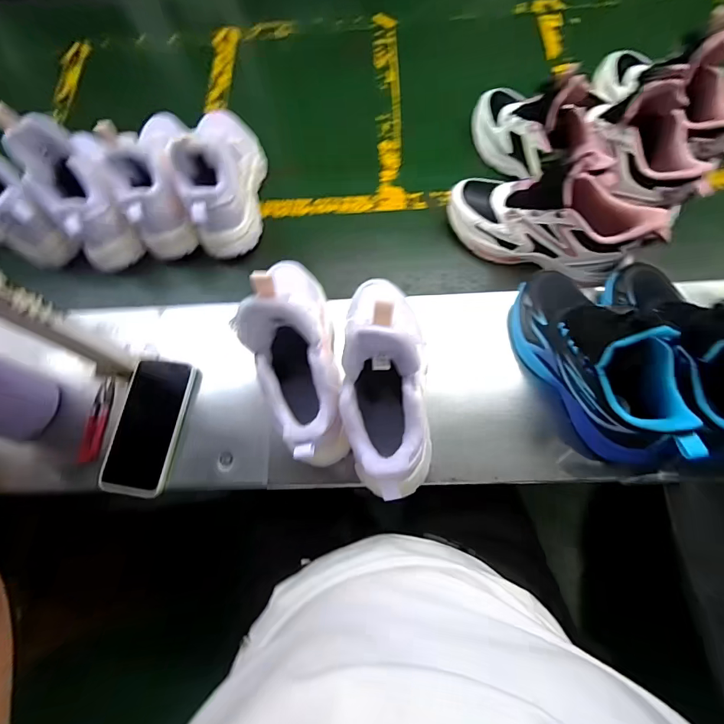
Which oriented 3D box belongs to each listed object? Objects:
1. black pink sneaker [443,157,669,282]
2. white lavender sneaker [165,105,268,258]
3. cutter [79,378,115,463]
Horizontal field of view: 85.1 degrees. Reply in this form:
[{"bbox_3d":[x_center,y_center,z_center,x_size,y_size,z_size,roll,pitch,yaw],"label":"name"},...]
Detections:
[{"bbox_3d":[0.234,-0.190,0.493,0.245,0.152,0.094,24,73,11],"label":"black pink sneaker"},{"bbox_3d":[-0.197,-0.285,0.556,0.083,0.124,0.246,-2,70,2],"label":"white lavender sneaker"},{"bbox_3d":[-0.331,0.071,0.496,0.027,0.006,0.105,0,70,3],"label":"cutter"}]

